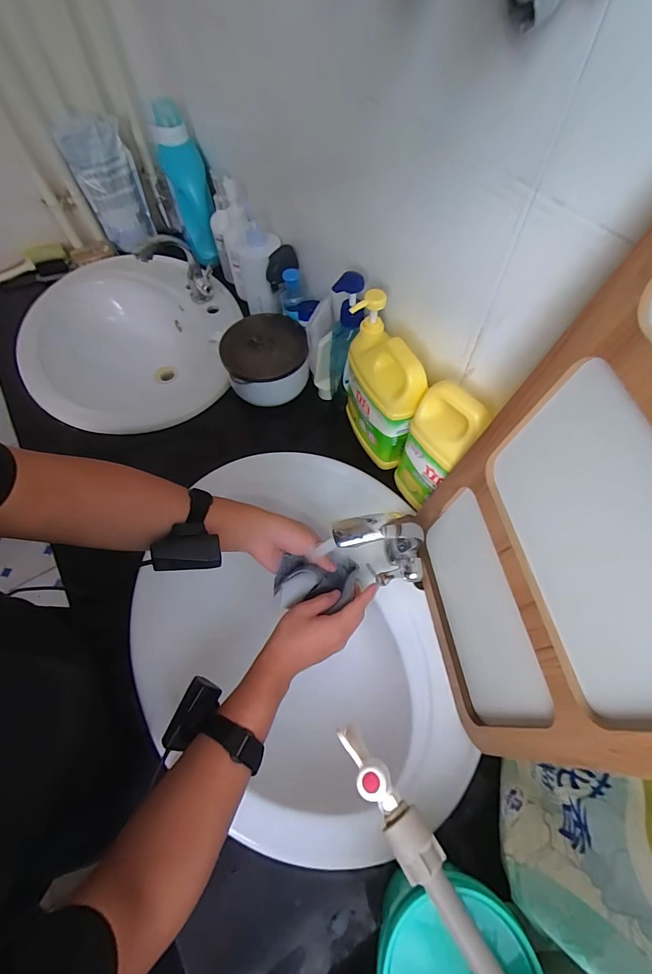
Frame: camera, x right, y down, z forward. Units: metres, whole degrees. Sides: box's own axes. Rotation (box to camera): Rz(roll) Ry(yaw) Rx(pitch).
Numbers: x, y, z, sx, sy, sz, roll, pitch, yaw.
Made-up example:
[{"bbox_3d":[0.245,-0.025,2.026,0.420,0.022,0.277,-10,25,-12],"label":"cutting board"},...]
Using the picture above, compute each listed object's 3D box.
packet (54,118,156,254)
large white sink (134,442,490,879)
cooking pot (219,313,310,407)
[{"bbox_3d":[-0.511,-0.712,0.942,0.136,0.233,0.090,-23,63,-13],"label":"packet"},{"bbox_3d":[-0.042,0.201,0.614,0.447,0.162,0.487,-40,68,-21],"label":"large white sink"},{"bbox_3d":[-0.111,-0.235,0.738,0.147,0.083,0.167,-8,60,-5],"label":"cooking pot"}]

